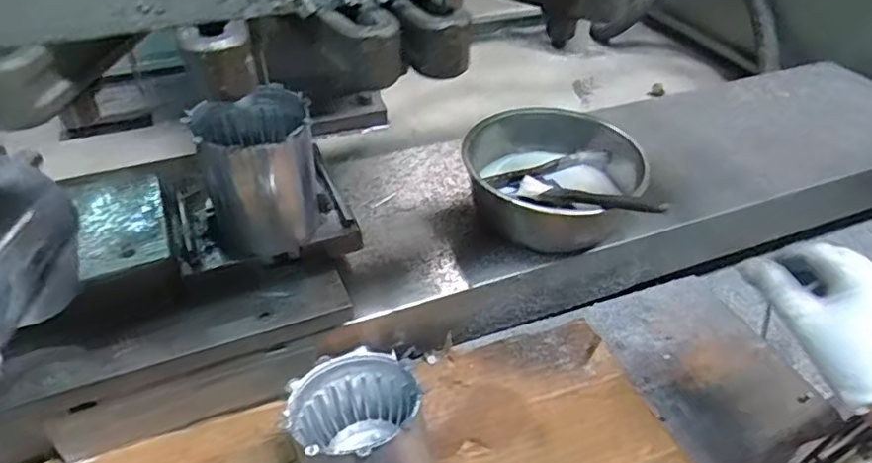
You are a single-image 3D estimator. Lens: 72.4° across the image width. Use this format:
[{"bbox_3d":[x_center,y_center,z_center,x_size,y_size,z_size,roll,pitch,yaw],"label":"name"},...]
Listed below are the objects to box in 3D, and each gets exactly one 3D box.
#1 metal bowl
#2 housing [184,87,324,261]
[{"bbox_3d":[0.119,-0.050,0.641,0.161,0.090,0.177,1,42,-1],"label":"metal bowl"},{"bbox_3d":[-0.149,-0.047,0.510,0.093,0.113,0.083,-13,44,-17],"label":"housing"}]

